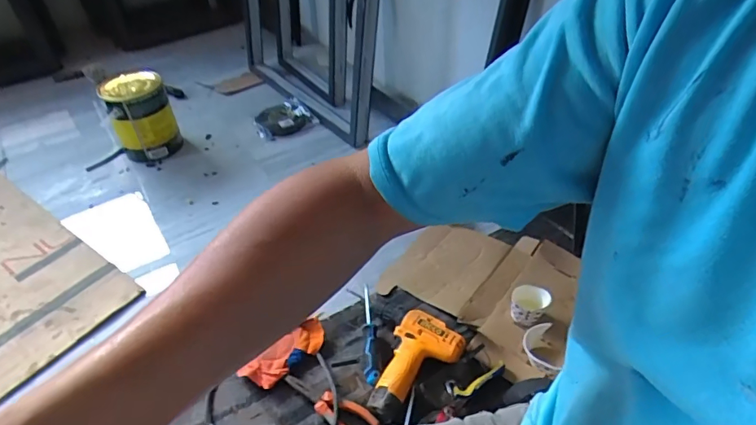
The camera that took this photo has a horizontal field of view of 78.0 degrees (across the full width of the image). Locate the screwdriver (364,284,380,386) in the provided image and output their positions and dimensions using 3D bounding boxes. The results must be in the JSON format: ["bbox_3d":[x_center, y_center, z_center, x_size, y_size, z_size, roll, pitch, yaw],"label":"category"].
[{"bbox_3d":[-0.015,0.220,0.863,0.024,0.024,0.201,-4,43,-2],"label":"screwdriver"}]

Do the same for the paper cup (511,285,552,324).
[{"bbox_3d":[0.286,0.175,0.887,0.066,0.052,0.066,-1,43,1],"label":"paper cup"}]

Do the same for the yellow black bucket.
[{"bbox_3d":[-0.657,-0.262,1.306,0.152,0.224,0.163,0,42,0],"label":"yellow black bucket"}]

